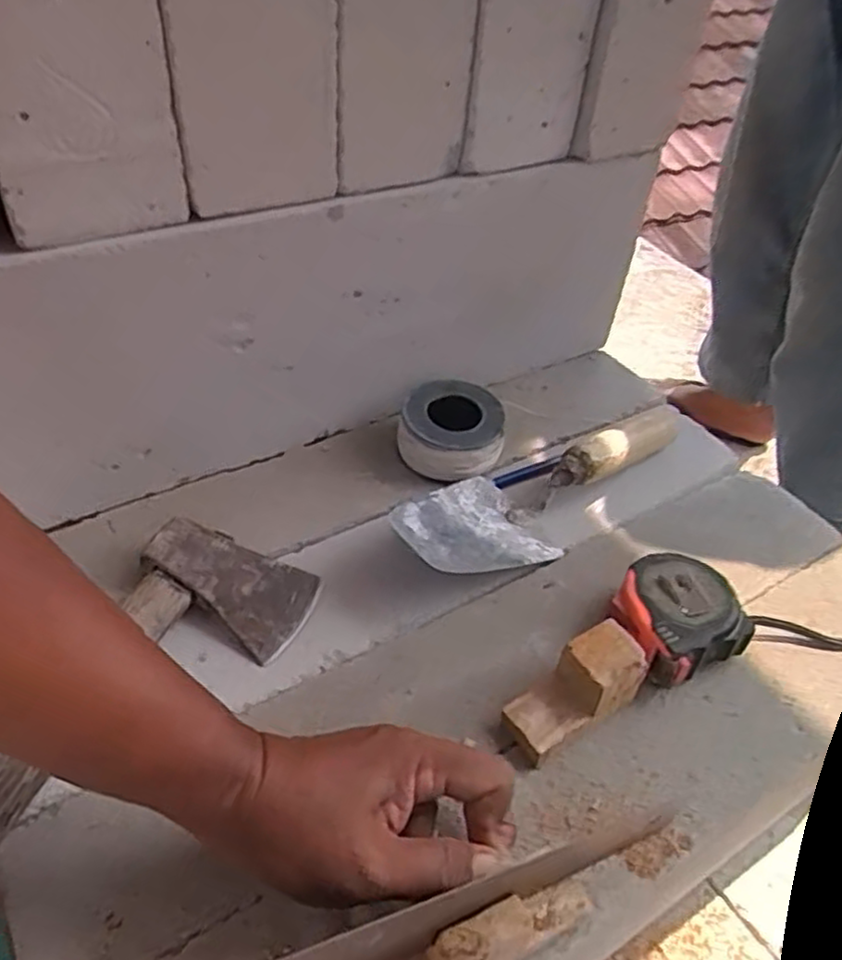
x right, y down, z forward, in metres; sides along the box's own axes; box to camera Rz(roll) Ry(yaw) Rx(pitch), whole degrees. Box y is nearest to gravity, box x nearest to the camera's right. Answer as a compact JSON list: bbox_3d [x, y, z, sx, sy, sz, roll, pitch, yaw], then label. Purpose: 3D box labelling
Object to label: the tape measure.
[{"bbox_3d":[0.166,0.089,0.489,0.081,0.042,0.079,-16,49,-19],"label":"tape measure"}]

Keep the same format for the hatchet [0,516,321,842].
[{"bbox_3d":[-0.173,0.146,0.409,0.102,0.037,0.306,16,46,11],"label":"hatchet"}]

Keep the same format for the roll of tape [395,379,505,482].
[{"bbox_3d":[0.025,-0.039,0.609,0.084,0.047,0.086,2,45,-2],"label":"roll of tape"}]

